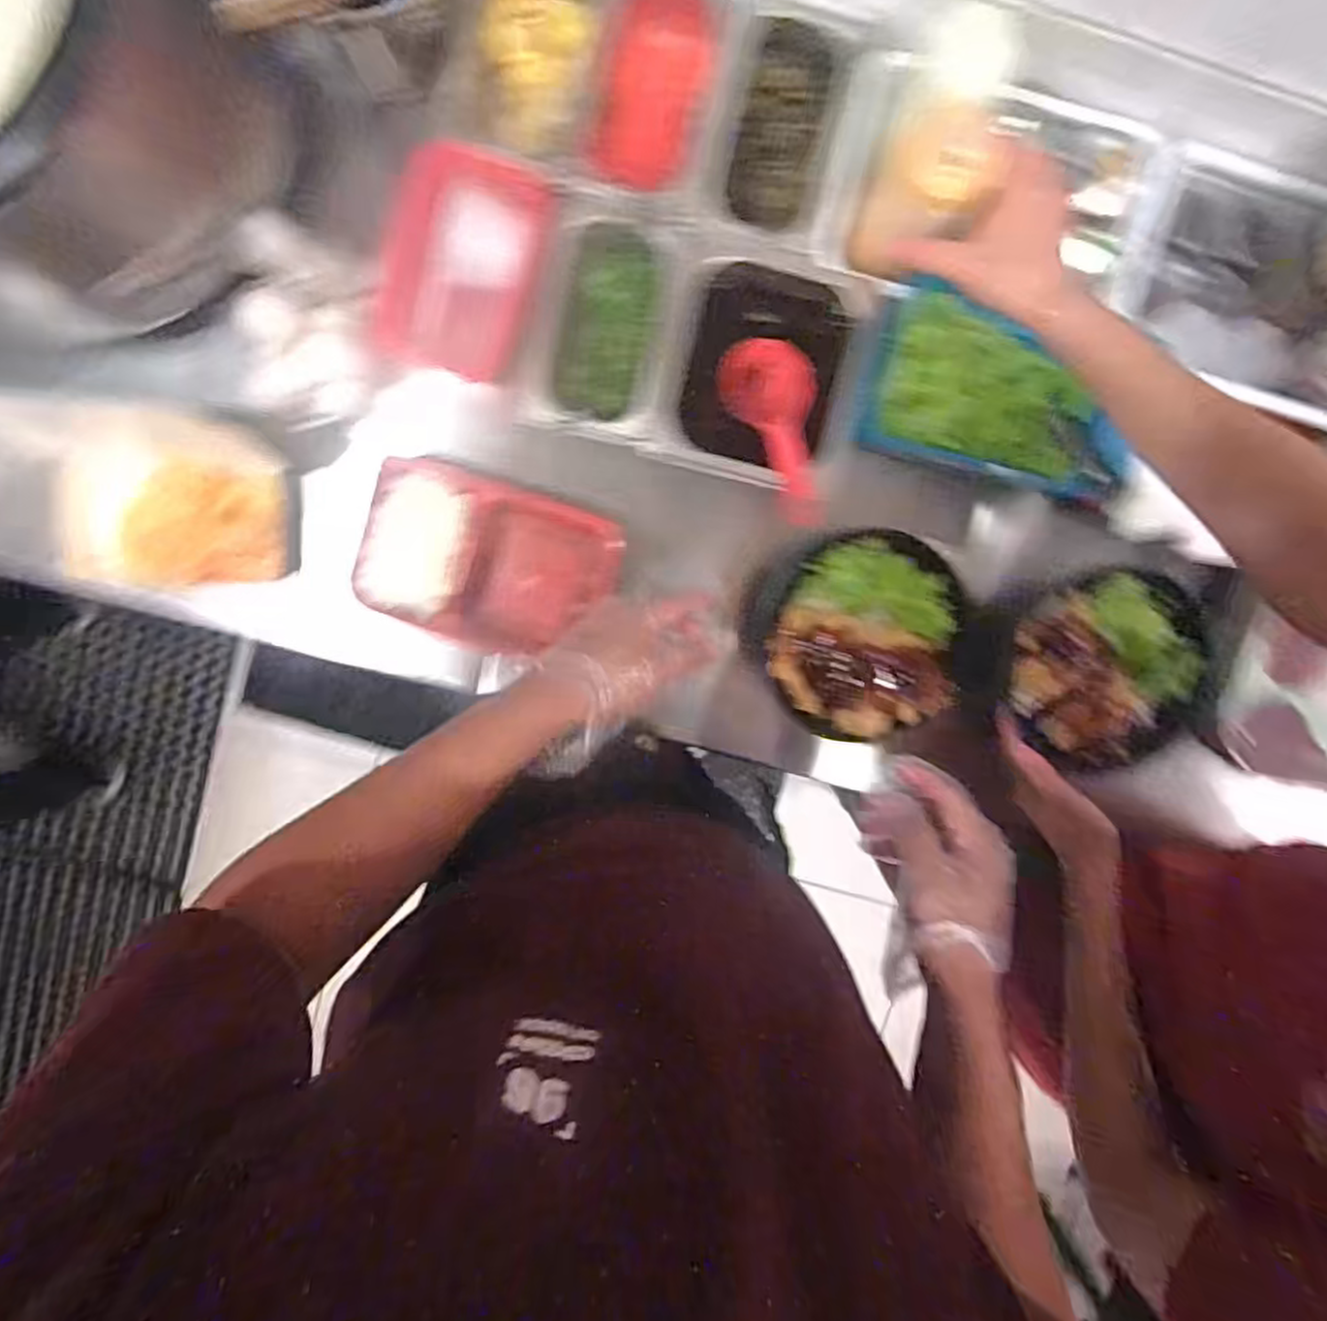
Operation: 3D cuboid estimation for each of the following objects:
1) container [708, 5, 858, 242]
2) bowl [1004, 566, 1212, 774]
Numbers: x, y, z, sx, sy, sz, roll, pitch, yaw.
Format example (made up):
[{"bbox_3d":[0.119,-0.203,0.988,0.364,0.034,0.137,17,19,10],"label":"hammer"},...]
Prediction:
[{"bbox_3d":[0.088,-0.409,0.583,0.092,0.065,0.151,10,98,-4],"label":"container"},{"bbox_3d":[0.389,0.007,0.654,0.181,0.072,0.166,0,99,-2],"label":"bowl"}]

